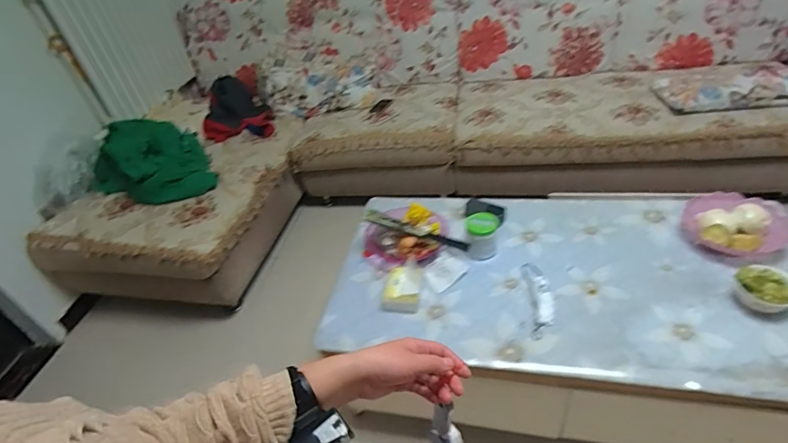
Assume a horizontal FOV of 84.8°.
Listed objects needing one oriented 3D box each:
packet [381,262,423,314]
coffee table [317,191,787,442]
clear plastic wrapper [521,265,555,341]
[{"bbox_3d":[0.024,0.182,1.173,0.097,0.056,0.132,0,40,10],"label":"packet"},{"bbox_3d":[0.476,0.209,1.277,1.252,0.367,0.705,3,41,13],"label":"coffee table"},{"bbox_3d":[0.379,0.201,1.123,0.065,0.006,0.246,-1,40,9],"label":"clear plastic wrapper"}]

